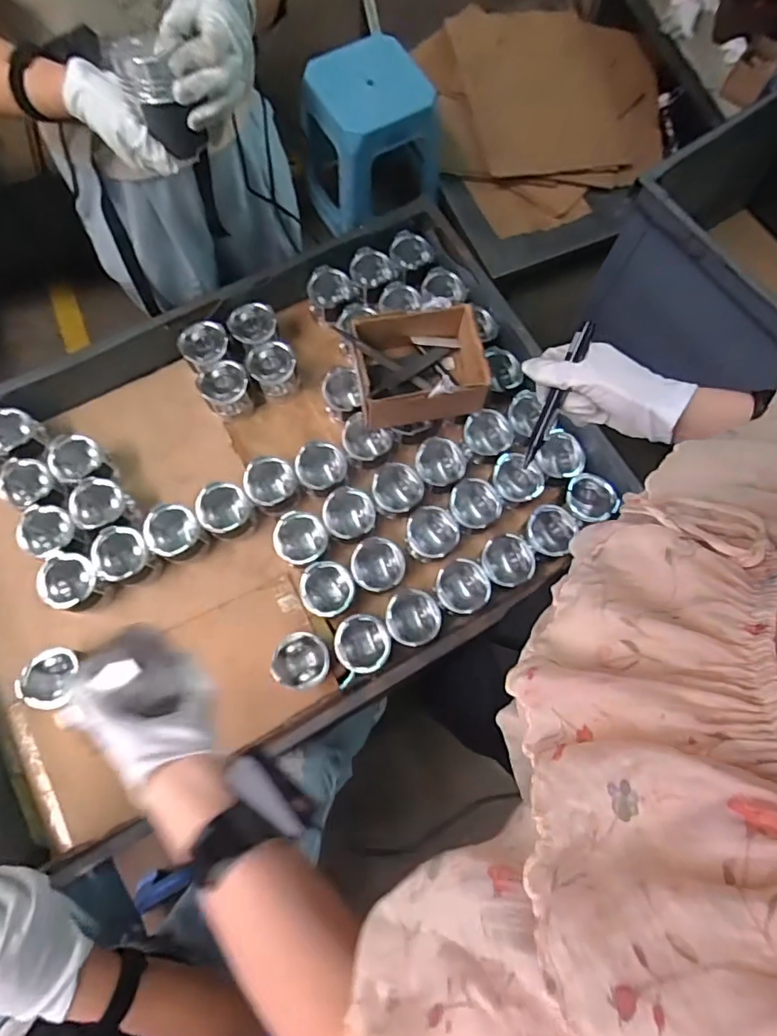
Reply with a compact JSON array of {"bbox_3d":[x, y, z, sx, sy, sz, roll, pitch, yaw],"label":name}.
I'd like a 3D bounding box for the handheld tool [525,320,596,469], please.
[{"bbox_3d":[0.149,-0.108,0.482,0.013,0.014,0.131,23,107,4],"label":"handheld tool"}]

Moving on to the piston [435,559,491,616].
[{"bbox_3d":[0.113,0.113,0.864,0.079,0.055,0.084,1,75,-2],"label":"piston"}]

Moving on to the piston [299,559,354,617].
[{"bbox_3d":[-0.096,0.115,0.862,0.082,0.063,0.083,1,75,-2],"label":"piston"}]

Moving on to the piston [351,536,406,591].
[{"bbox_3d":[-0.017,0.078,0.862,0.083,0.054,0.080,38,77,8],"label":"piston"}]

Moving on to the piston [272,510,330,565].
[{"bbox_3d":[-0.141,0.039,0.881,0.078,0.074,0.076,1,75,-2],"label":"piston"}]

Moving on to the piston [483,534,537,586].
[{"bbox_3d":[0.190,0.071,0.875,0.084,0.055,0.080,-40,80,-12],"label":"piston"}]

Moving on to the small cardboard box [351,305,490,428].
[{"bbox_3d":[0.048,-0.244,0.876,0.196,0.108,0.153,-10,75,-5],"label":"small cardboard box"}]

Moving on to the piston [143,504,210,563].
[{"bbox_3d":[-0.344,0.026,0.872,0.079,0.061,0.080,-40,80,-11],"label":"piston"}]

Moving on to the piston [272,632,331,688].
[{"bbox_3d":[-0.131,0.218,0.827,0.084,0.077,0.079,1,75,-2],"label":"piston"}]

